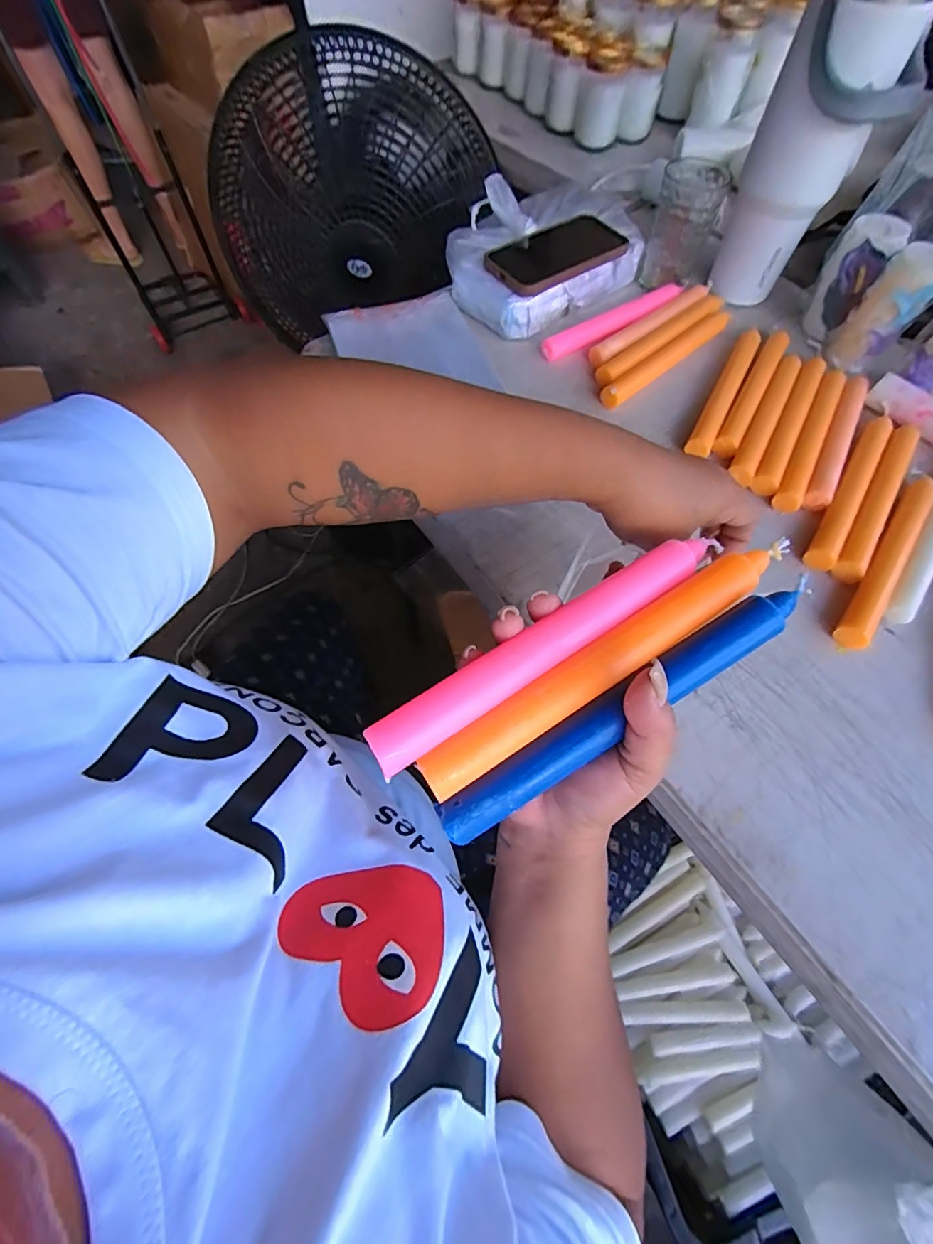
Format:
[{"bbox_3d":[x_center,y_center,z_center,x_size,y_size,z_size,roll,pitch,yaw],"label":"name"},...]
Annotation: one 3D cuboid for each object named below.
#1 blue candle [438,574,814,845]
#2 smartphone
[{"bbox_3d":[0.078,0.037,0.233,0.205,0.016,0.020,-31,67,-7],"label":"blue candle"},{"bbox_3d":[0.102,-0.419,0.569,0.162,0.013,0.083,-32,66,-16],"label":"smartphone"}]

